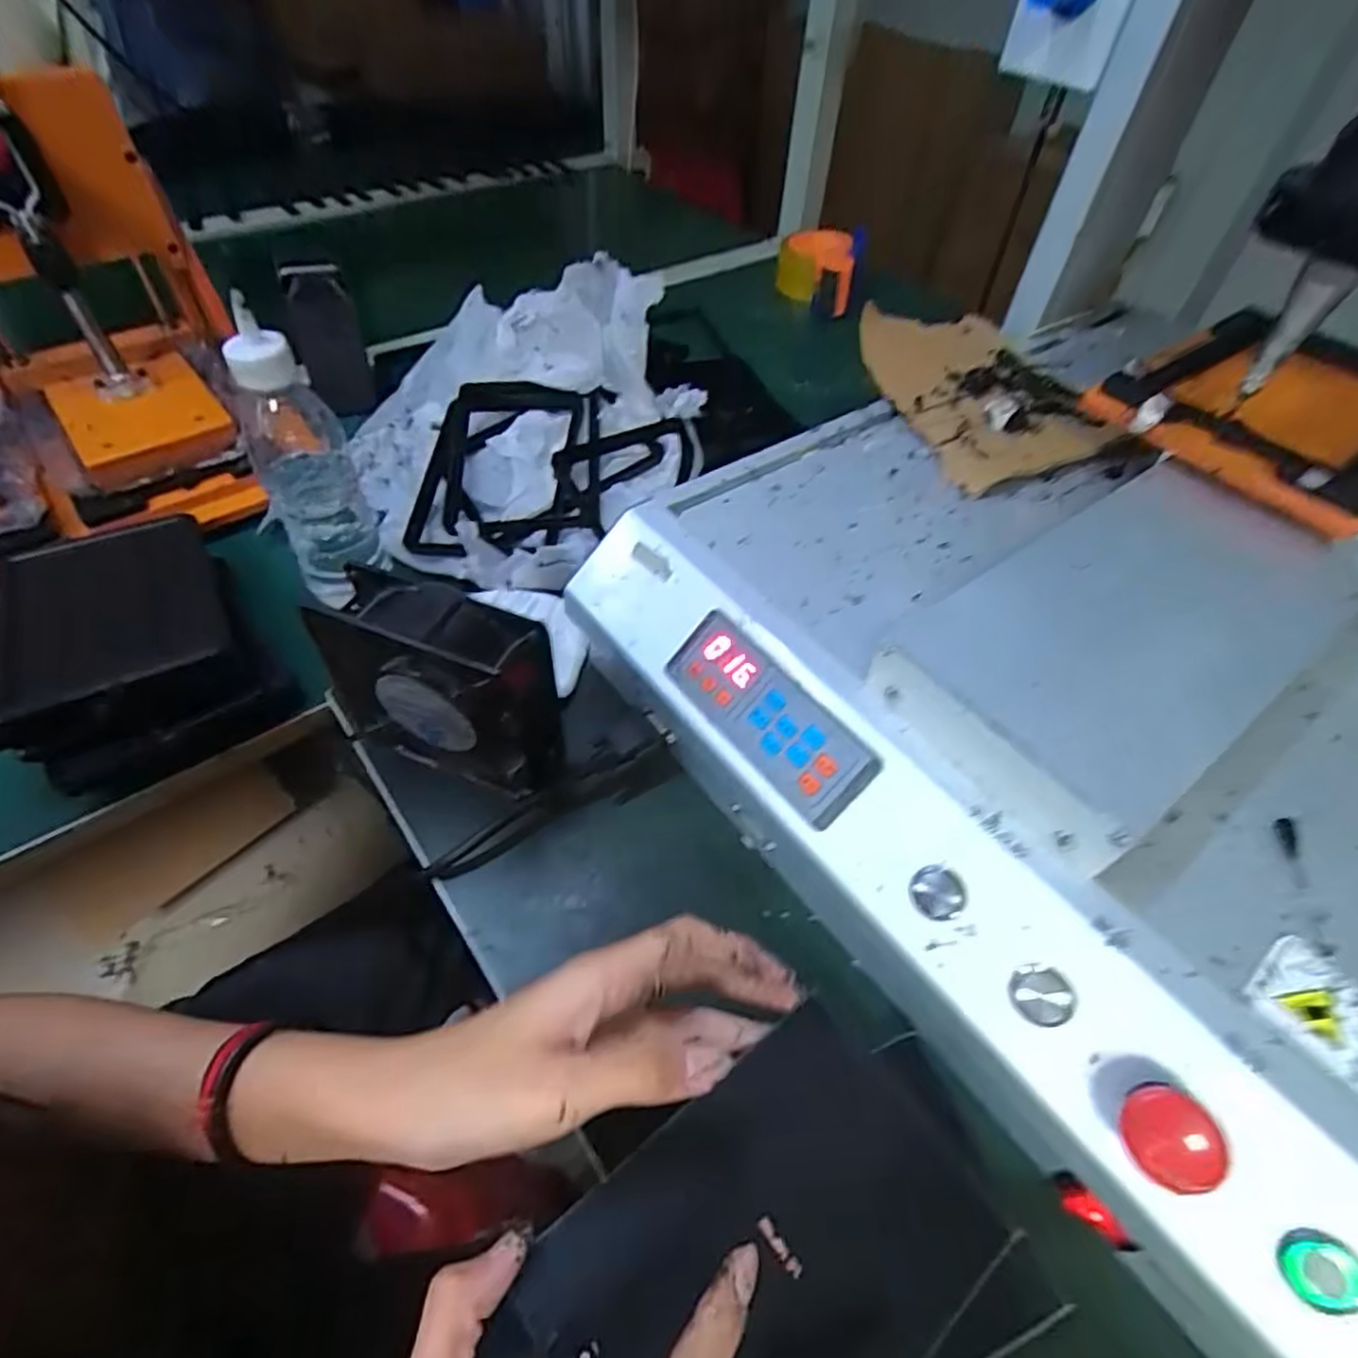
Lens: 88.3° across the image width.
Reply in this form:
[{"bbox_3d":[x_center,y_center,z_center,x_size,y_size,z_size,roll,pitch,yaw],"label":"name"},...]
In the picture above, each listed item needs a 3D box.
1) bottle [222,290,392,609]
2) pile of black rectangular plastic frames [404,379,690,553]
[{"bbox_3d":[-0.236,-0.130,0.445,0.057,0.170,0.059,-23,56,-21],"label":"bottle"},{"bbox_3d":[-0.109,-0.179,0.573,0.227,0.060,0.187,-11,52,-12],"label":"pile of black rectangular plastic frames"}]

